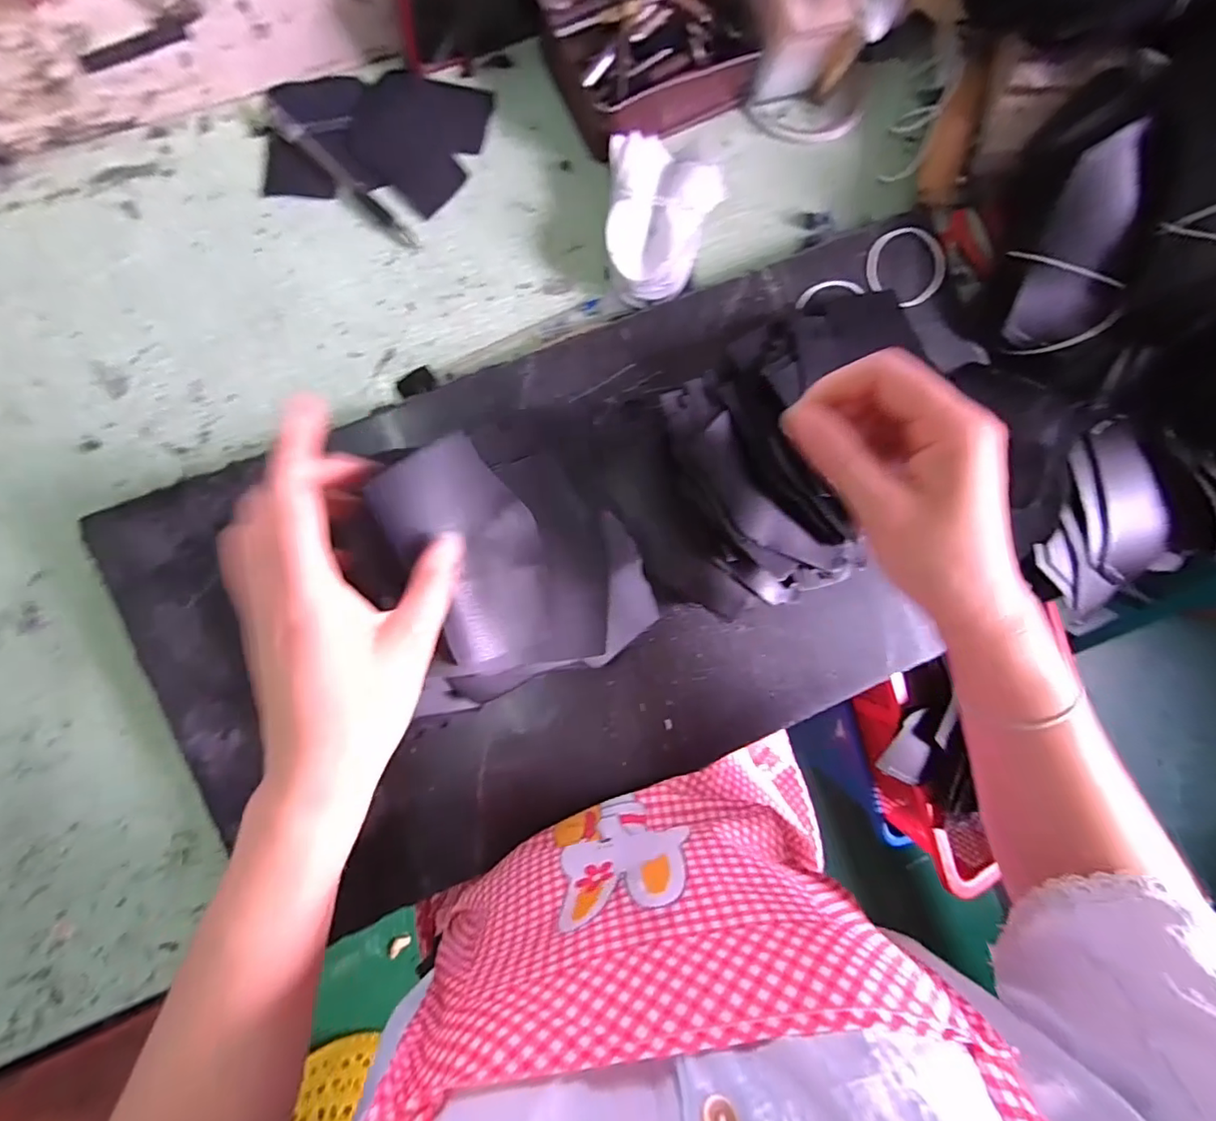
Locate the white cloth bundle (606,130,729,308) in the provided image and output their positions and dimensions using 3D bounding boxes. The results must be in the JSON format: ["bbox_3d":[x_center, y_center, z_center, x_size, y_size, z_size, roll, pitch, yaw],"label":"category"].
[{"bbox_3d":[0.036,-0.228,0.377,0.072,0.033,0.098,4,88,-6],"label":"white cloth bundle"}]

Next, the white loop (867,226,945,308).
[{"bbox_3d":[0.210,-0.206,0.389,0.060,0.004,0.053,-31,91,-3],"label":"white loop"}]

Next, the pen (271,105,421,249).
[{"bbox_3d":[-0.174,-0.249,0.363,0.117,0.008,0.015,43,85,-3],"label":"pen"}]

